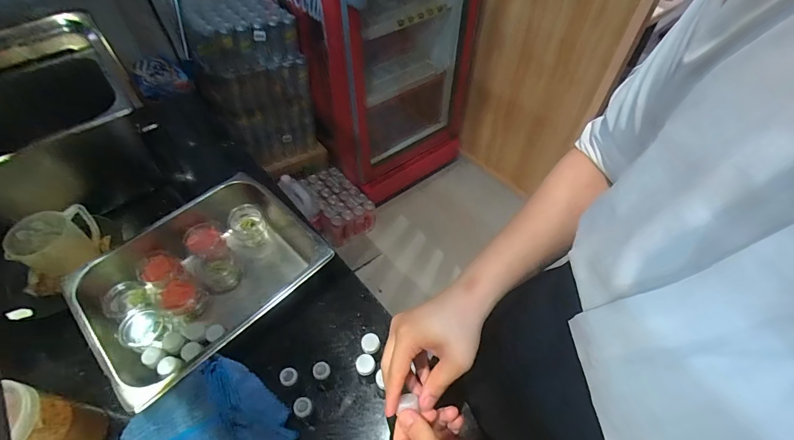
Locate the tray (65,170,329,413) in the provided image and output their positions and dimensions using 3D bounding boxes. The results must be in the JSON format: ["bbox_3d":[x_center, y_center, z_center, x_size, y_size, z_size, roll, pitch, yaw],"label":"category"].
[{"bbox_3d":[-0.301,0.096,0.601,0.271,0.108,0.321,37,60,25],"label":"tray"}]

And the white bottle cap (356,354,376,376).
[{"bbox_3d":[-0.043,0.199,0.508,0.025,0.007,0.026,0,51,0],"label":"white bottle cap"}]

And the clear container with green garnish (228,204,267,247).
[{"bbox_3d":[-0.274,0.010,0.678,0.062,0.058,0.054,-24,55,-18],"label":"clear container with green garnish"}]

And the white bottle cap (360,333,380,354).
[{"bbox_3d":[-0.038,0.175,0.523,0.026,0.011,0.025,0,51,0],"label":"white bottle cap"}]

